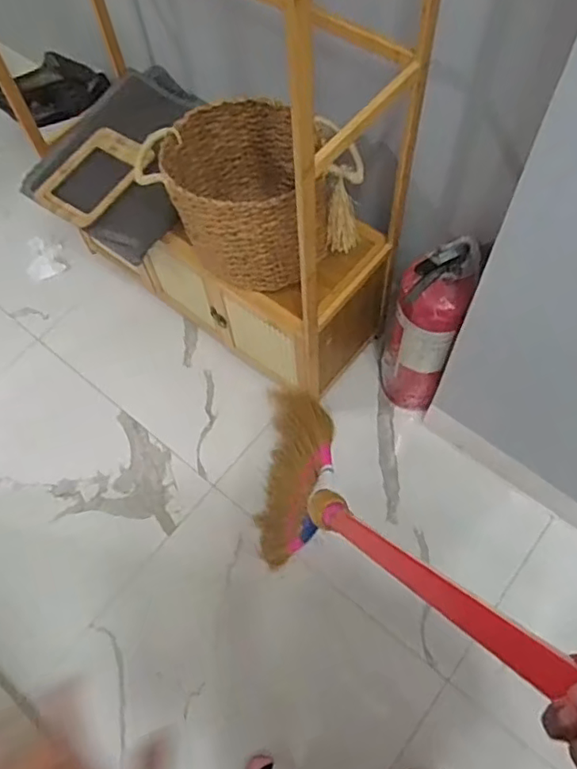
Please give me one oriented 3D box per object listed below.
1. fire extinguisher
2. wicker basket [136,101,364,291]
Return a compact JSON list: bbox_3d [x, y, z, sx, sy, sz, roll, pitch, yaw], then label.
[{"bbox_3d":[0.261,-0.104,1.195,0.118,0.458,0.135,11,66,8],"label":"fire extinguisher"},{"bbox_3d":[-0.062,-0.337,1.094,0.333,0.212,0.281,-28,66,-10],"label":"wicker basket"}]

